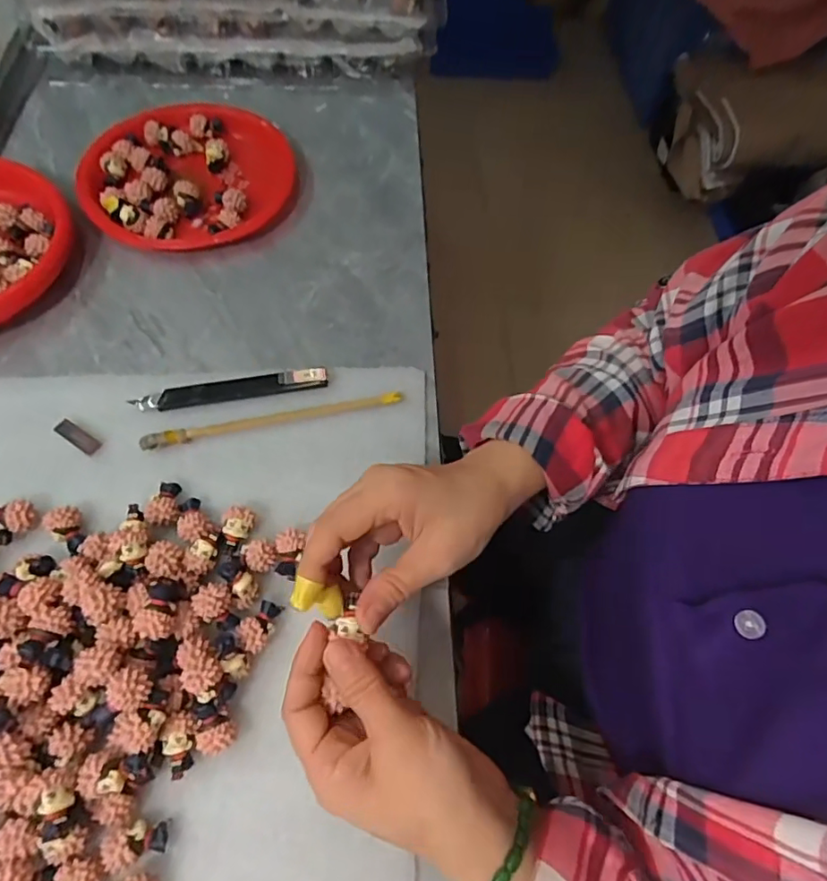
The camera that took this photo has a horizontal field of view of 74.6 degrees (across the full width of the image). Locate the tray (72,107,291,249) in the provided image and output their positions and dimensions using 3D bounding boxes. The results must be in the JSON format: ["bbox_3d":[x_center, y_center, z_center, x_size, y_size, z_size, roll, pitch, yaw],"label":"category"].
[{"bbox_3d":[-0.193,-0.246,0.483,0.173,0.020,0.178,3,63,-2],"label":"tray"}]

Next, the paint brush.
[{"bbox_3d":[-0.097,-0.015,0.385,0.181,0.004,0.011,-10,65,-9],"label":"paint brush"}]

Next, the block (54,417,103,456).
[{"bbox_3d":[-0.233,-0.003,0.376,0.036,0.007,0.012,32,66,12],"label":"block"}]

